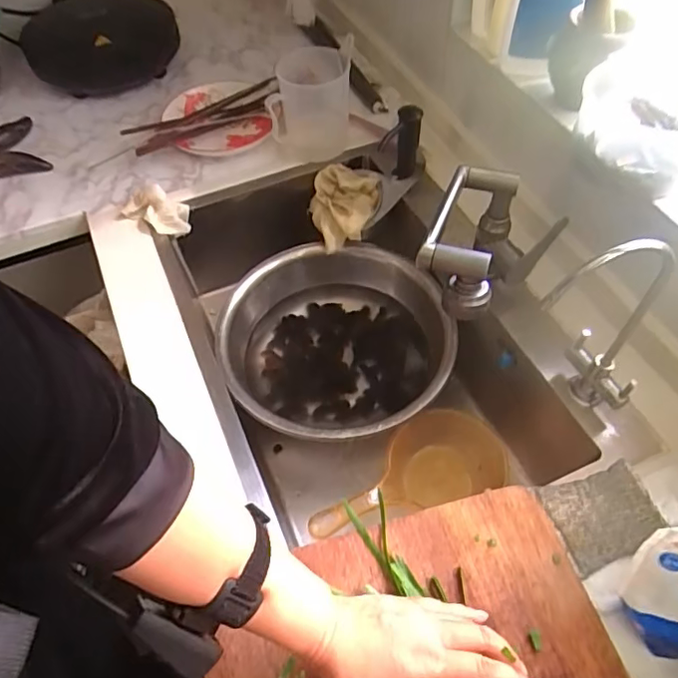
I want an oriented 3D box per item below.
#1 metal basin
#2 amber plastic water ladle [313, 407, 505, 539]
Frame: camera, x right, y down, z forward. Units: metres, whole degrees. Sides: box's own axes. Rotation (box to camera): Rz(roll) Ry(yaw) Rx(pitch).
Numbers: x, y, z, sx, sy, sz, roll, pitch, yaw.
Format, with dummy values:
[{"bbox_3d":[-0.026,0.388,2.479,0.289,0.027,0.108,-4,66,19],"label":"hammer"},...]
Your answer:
[{"bbox_3d":[-0.007,0.013,0.859,0.325,0.127,0.333,-2,55,2],"label":"metal basin"},{"bbox_3d":[0.092,0.190,0.766,0.297,0.068,0.132,-18,54,-29],"label":"amber plastic water ladle"}]

